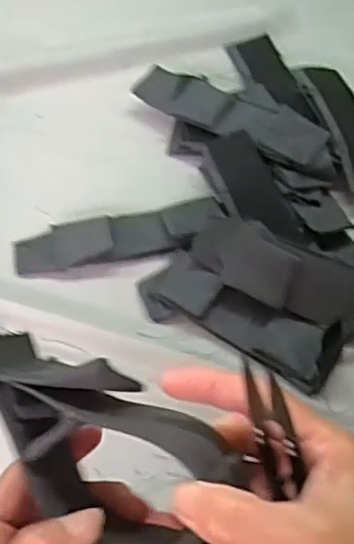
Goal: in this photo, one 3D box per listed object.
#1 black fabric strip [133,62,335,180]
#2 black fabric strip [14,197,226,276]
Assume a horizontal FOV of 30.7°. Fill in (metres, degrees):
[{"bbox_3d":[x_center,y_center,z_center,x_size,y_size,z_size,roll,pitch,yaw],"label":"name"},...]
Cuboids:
[{"bbox_3d":[0.052,-0.146,0.607,0.216,0.016,0.051,28,71,24],"label":"black fabric strip"},{"bbox_3d":[-0.050,-0.032,0.561,0.180,0.017,0.049,-10,56,-5],"label":"black fabric strip"}]

